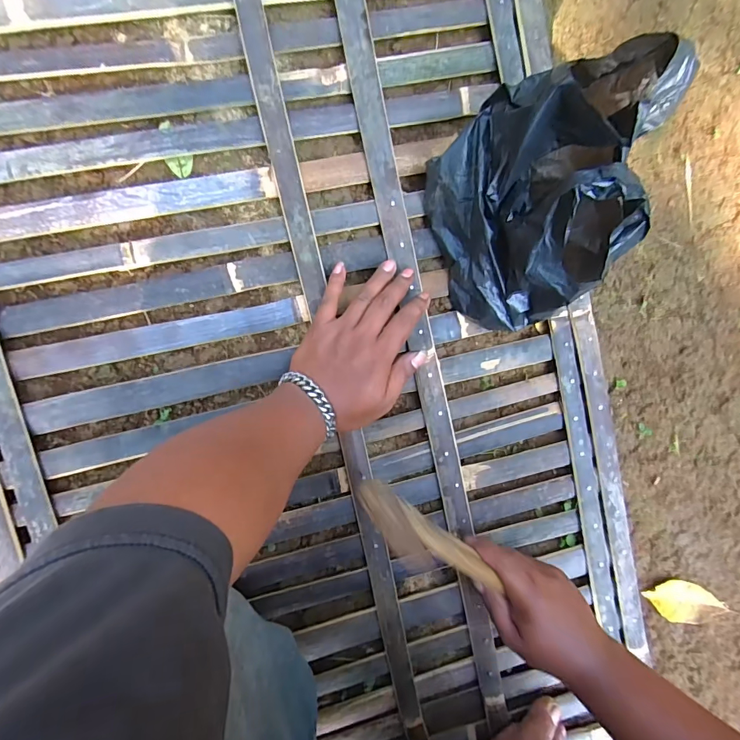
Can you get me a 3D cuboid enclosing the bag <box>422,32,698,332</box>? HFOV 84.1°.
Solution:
[{"bbox_3d":[0.140,-0.139,0.352,0.133,0.185,0.190,-9,94,-7],"label":"bag"}]

